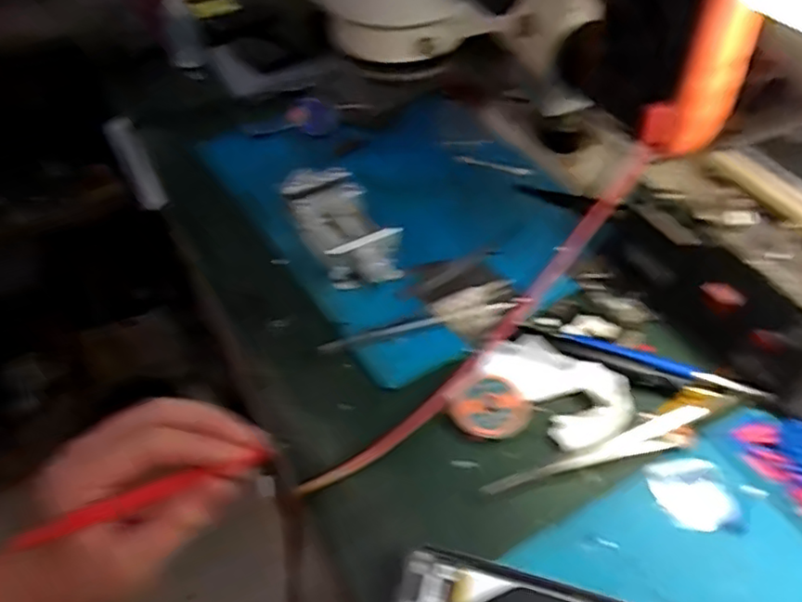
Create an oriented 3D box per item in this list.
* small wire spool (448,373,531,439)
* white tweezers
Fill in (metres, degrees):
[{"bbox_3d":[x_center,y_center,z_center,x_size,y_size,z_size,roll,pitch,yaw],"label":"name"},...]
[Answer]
[{"bbox_3d":[0.062,0.069,0.424,0.044,0.011,0.043,-1,46,1],"label":"small wire spool"},{"bbox_3d":[0.124,0.094,0.399,0.149,0.007,0.020,-17,48,-13],"label":"white tweezers"}]

